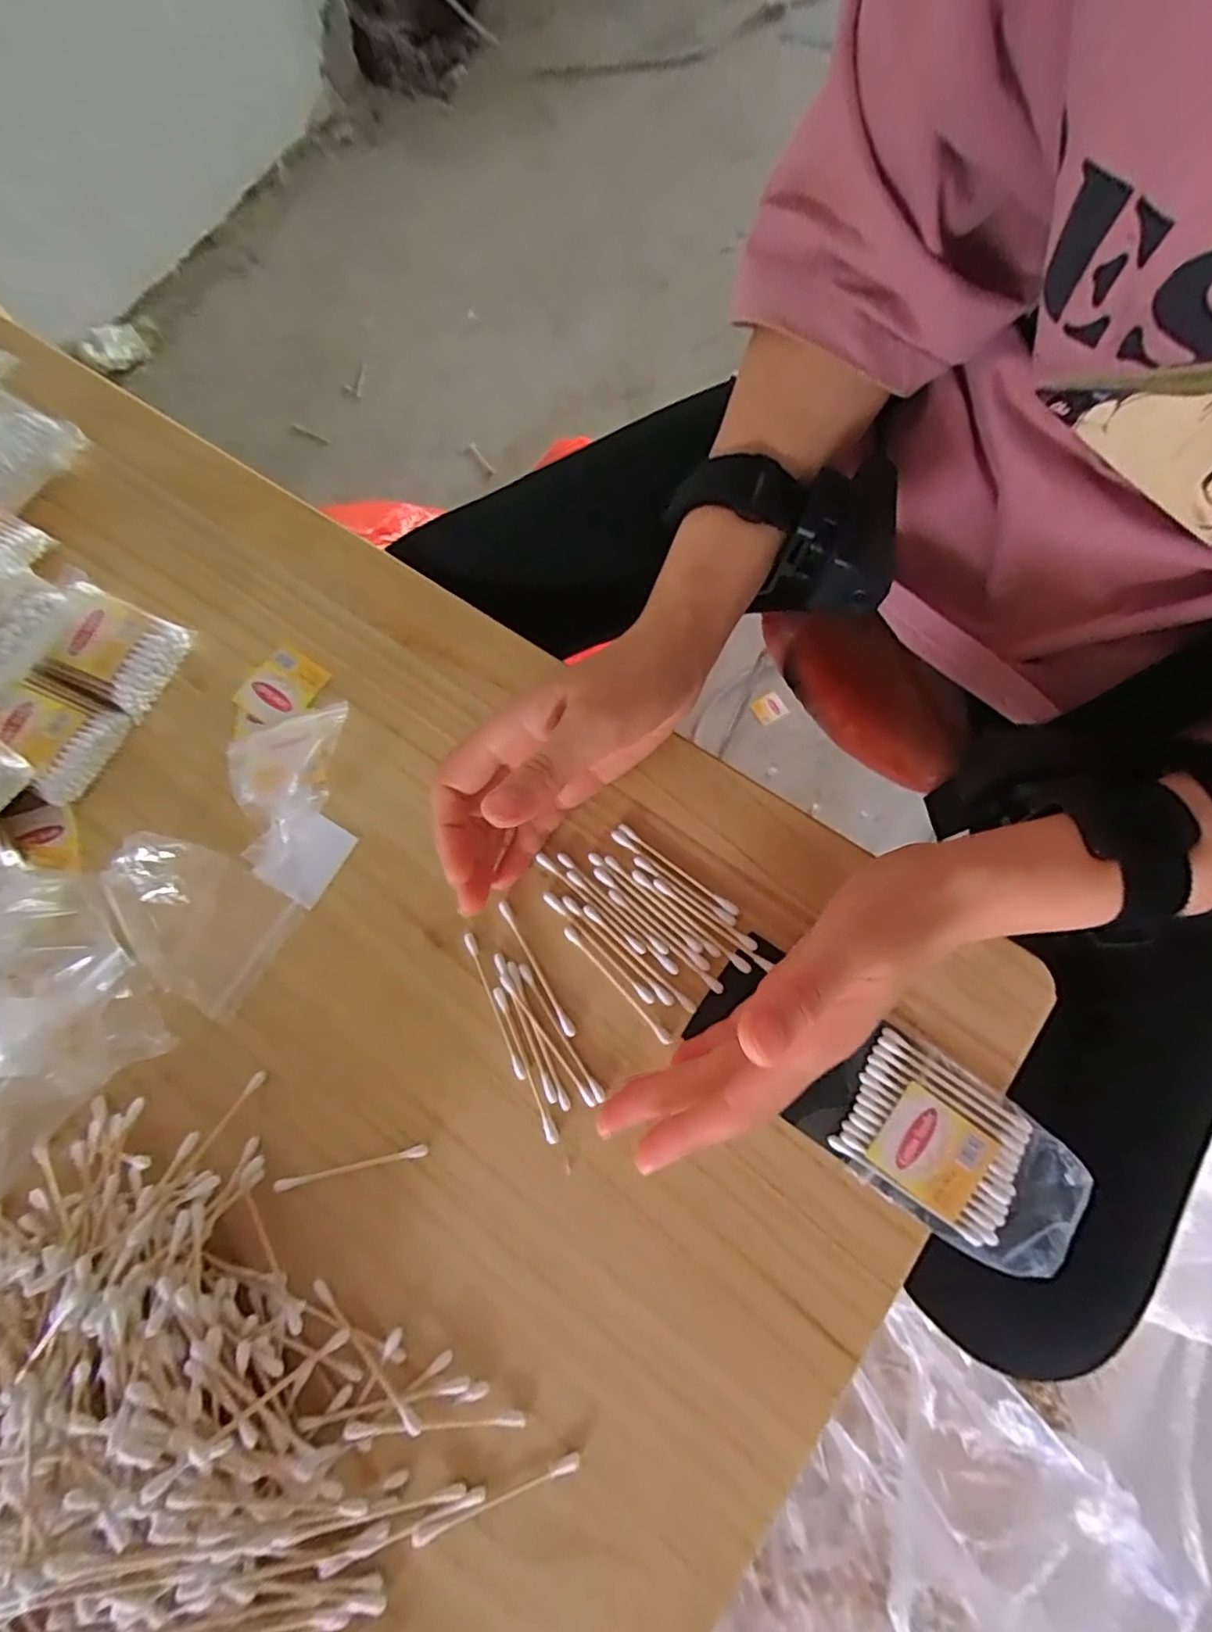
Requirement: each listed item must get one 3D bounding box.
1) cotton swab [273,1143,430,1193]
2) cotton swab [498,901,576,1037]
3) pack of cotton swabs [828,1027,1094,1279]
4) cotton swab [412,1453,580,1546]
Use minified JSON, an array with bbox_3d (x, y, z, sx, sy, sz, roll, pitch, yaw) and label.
[{"bbox_3d":[-0.115,0.159,0.279,0.070,0.004,0.005,-13,76,-2],"label":"cotton swab"},{"bbox_3d":[-0.034,0.072,0.297,0.005,0.004,0.071,-30,77,-6],"label":"cotton swab"},{"bbox_3d":[0.154,0.149,0.269,0.103,0.009,0.063,32,79,9],"label":"pack of cotton swabs"},{"bbox_3d":[-0.044,0.274,0.248,0.070,0.004,0.006,-22,76,-4],"label":"cotton swab"}]

